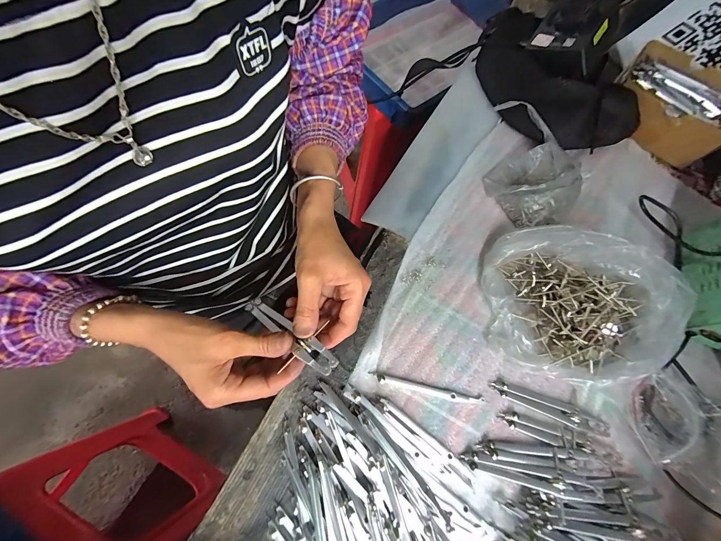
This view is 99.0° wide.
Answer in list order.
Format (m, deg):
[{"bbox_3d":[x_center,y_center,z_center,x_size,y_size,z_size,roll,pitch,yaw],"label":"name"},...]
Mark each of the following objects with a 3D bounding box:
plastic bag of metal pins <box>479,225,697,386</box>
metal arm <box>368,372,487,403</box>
[{"bbox_3d":[0.247,0.032,0.354,0.197,0.057,0.179,9,69,-2],"label":"plastic bag of metal pins"},{"bbox_3d":[0.071,0.126,0.328,0.124,0.013,0.009,13,69,-1],"label":"metal arm"}]

